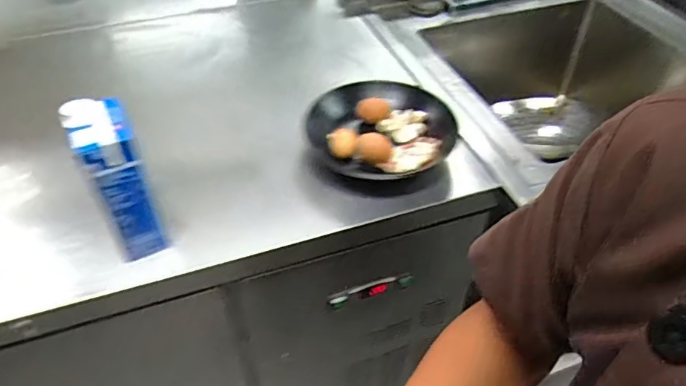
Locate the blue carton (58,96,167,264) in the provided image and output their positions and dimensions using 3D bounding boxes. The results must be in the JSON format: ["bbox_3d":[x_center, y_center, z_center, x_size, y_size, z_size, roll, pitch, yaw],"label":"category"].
[{"bbox_3d":[-0.281,-0.013,0.679,0.062,0.194,0.089,-21,48,-20],"label":"blue carton"}]

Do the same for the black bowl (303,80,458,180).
[{"bbox_3d":[0.063,-0.103,0.863,0.214,0.053,0.224,0,44,0],"label":"black bowl"}]

